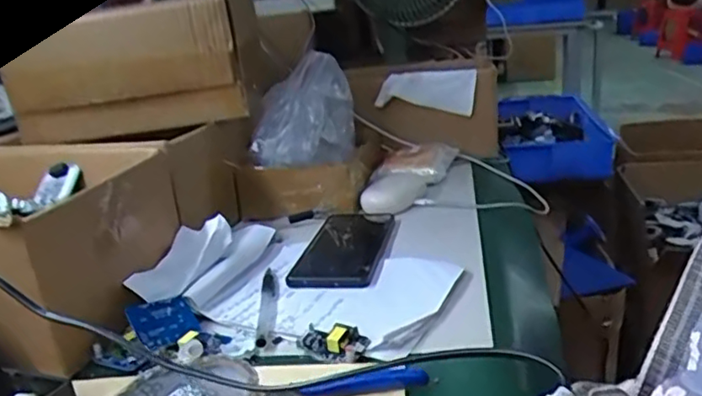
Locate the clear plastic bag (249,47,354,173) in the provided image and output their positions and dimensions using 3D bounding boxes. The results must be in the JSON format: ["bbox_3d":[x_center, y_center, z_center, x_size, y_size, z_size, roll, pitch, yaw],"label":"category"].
[{"bbox_3d":[-0.060,-0.106,0.779,0.116,0.118,0.138,-6,19,4],"label":"clear plastic bag"}]

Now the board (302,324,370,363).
[{"bbox_3d":[-0.016,0.105,0.466,0.050,0.016,0.032,3,22,28],"label":"board"}]

